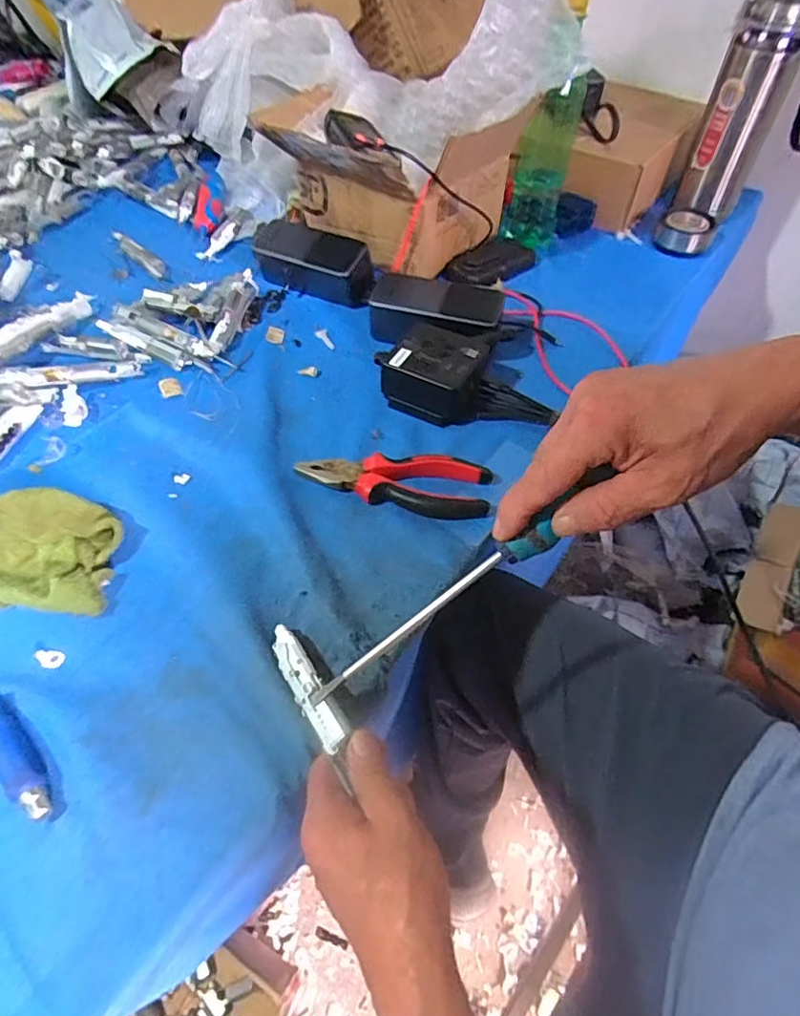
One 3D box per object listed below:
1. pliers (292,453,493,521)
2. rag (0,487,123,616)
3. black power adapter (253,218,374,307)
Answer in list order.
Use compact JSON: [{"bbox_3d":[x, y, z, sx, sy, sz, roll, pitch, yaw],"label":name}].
[{"bbox_3d":[-0.006,-0.025,0.458,0.156,0.018,0.052,8,52,6],"label":"pliers"},{"bbox_3d":[-0.271,0.029,0.412,0.124,0.032,0.082,8,52,6],"label":"rag"},{"bbox_3d":[-0.095,-0.272,0.616,0.144,0.051,0.057,24,80,17],"label":"black power adapter"}]

